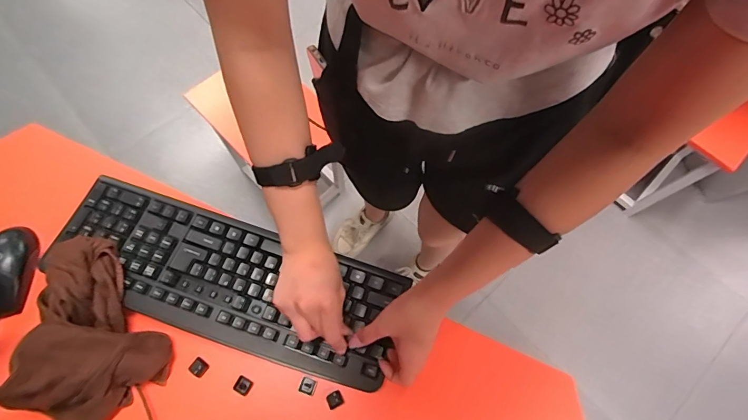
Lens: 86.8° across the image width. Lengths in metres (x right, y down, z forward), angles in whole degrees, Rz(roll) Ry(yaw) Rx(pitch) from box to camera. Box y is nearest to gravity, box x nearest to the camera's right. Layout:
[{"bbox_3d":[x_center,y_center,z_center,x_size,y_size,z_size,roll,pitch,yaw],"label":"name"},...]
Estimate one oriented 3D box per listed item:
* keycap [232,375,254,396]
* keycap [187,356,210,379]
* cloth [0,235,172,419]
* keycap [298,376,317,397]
[{"bbox_3d":[-0.152,0.204,0.458,0.018,0.005,0.017,31,73,10],"label":"keycap"},{"bbox_3d":[-0.205,0.184,0.460,0.019,0.004,0.019,34,73,11],"label":"keycap"},{"bbox_3d":[-0.327,0.130,0.423,0.139,0.087,0.196,-31,73,-11],"label":"cloth"},{"bbox_3d":[-0.077,0.204,0.457,0.018,0.011,0.017,17,71,5],"label":"keycap"}]

